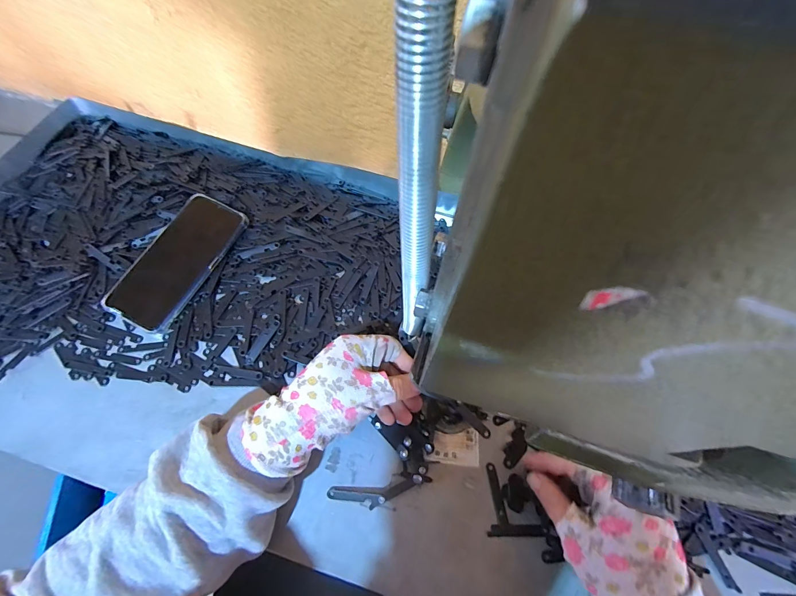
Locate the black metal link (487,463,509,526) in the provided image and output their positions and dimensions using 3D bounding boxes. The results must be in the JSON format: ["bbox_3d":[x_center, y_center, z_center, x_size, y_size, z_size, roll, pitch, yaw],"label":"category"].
[{"bbox_3d":[0.090,0.177,0.318,0.009,0.004,0.049,-6,64,-5],"label":"black metal link"}]

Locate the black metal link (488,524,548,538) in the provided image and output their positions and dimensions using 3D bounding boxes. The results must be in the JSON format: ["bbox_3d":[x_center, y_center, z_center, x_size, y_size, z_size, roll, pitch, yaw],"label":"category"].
[{"bbox_3d":[0.103,0.202,0.303,0.050,0.004,0.009,1,64,-1],"label":"black metal link"}]

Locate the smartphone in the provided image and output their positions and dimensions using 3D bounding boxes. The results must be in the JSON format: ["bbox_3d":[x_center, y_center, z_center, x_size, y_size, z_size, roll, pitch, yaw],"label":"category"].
[{"bbox_3d":[-0.249,-0.044,0.397,0.078,0.011,0.161,29,77,3],"label":"smartphone"}]

